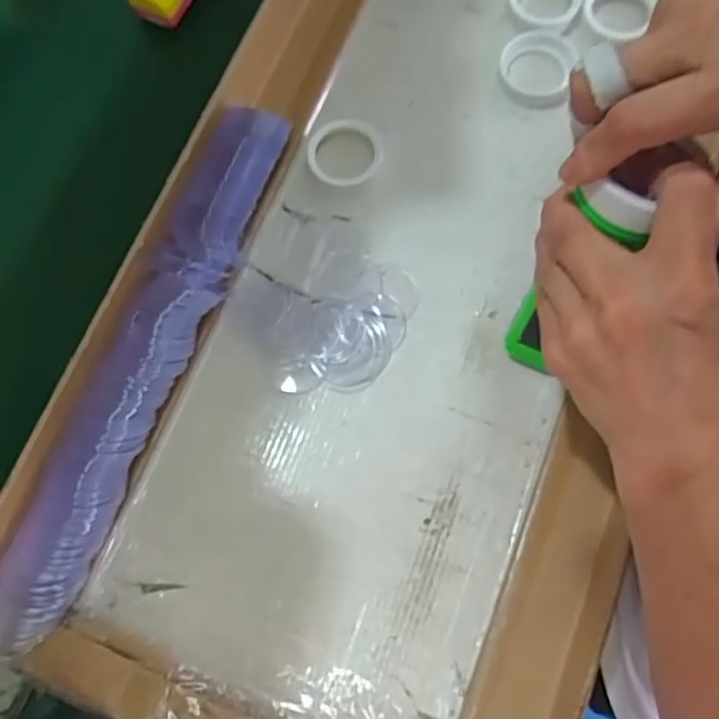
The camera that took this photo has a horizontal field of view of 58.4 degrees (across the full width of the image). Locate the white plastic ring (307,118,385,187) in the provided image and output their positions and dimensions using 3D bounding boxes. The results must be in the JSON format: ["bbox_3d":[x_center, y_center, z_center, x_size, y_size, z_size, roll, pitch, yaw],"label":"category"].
[{"bbox_3d":[-0.010,-0.144,0.447,0.052,0.007,0.052,-1,74,3],"label":"white plastic ring"}]

